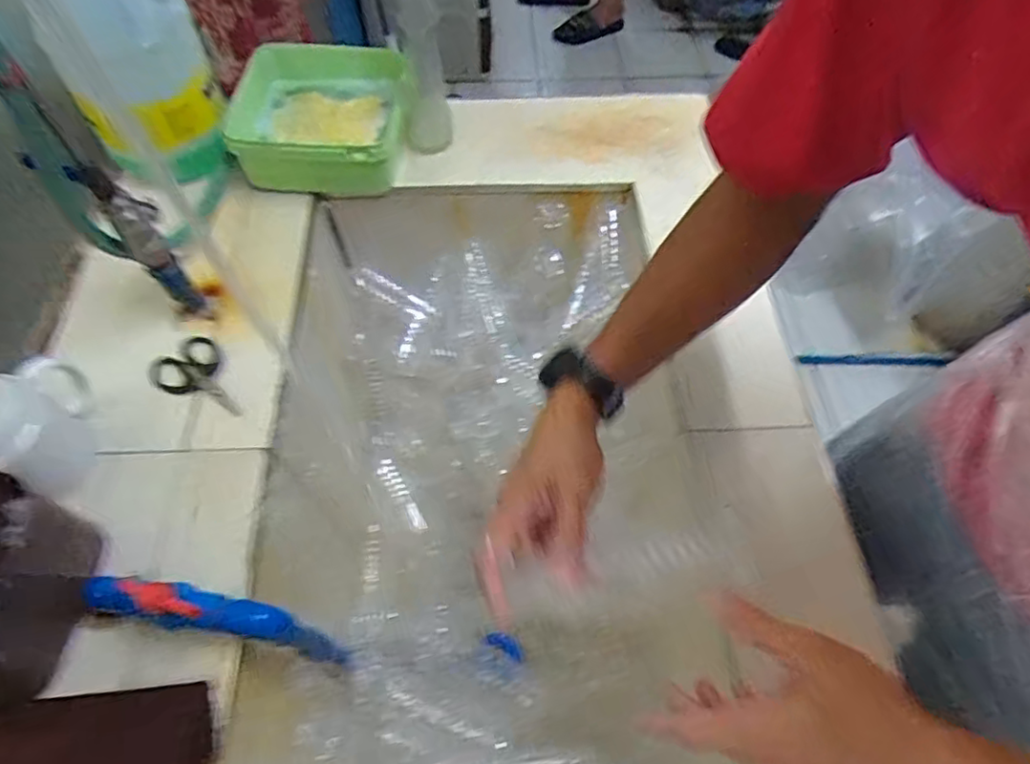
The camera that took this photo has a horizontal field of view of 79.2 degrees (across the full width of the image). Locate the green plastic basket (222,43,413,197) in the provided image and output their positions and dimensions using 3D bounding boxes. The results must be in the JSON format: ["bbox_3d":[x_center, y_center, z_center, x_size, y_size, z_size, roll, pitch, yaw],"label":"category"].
[{"bbox_3d":[-0.233,-0.326,0.772,0.205,0.081,0.214,-4,59,-2],"label":"green plastic basket"}]

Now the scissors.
[{"bbox_3d":[-0.317,0.002,0.612,0.066,0.015,0.110,-29,63,-16],"label":"scissors"}]

